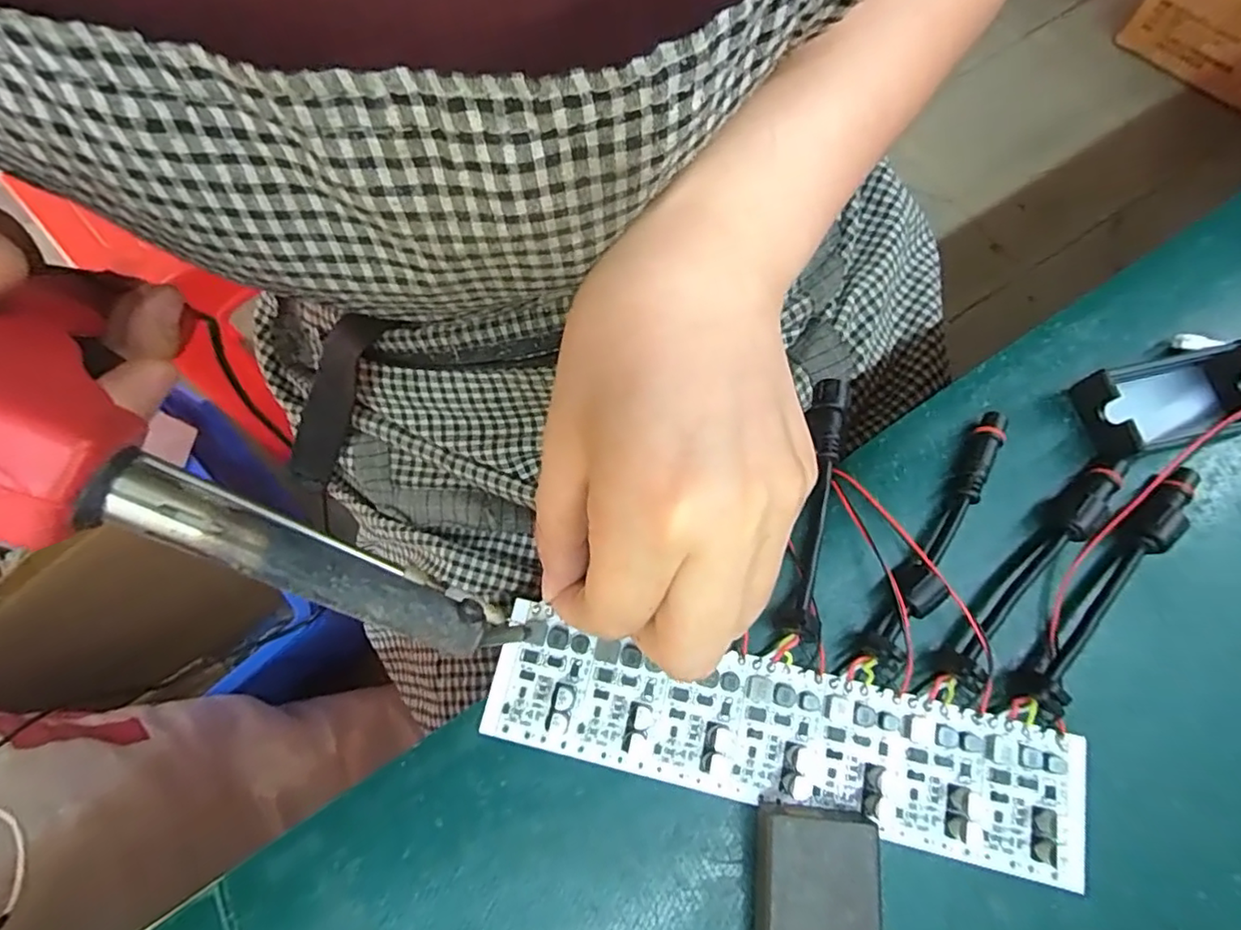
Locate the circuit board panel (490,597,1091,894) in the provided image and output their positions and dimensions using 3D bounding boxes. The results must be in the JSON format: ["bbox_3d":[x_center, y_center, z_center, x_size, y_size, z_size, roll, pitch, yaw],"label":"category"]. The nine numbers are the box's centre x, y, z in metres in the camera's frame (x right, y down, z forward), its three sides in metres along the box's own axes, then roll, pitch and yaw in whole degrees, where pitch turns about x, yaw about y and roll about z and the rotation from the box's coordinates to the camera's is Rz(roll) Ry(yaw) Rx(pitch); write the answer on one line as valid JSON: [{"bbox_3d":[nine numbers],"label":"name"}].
[{"bbox_3d":[0.047,0.081,0.180,0.172,0.005,0.041,11,73,5],"label":"circuit board panel"}]

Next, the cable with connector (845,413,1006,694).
[{"bbox_3d":[0.101,0.026,0.194,0.014,0.012,0.103,30,75,11],"label":"cable with connector"}]

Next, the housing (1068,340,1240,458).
[{"bbox_3d":[0.189,-0.023,0.207,0.054,0.016,0.032,-12,72,-3],"label":"housing"}]

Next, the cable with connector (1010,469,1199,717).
[{"bbox_3d":[0.154,0.037,0.187,0.012,0.011,0.094,40,77,13],"label":"cable with connector"}]

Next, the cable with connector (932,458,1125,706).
[{"bbox_3d":[0.132,0.035,0.190,0.014,0.010,0.096,41,77,13],"label":"cable with connector"}]

